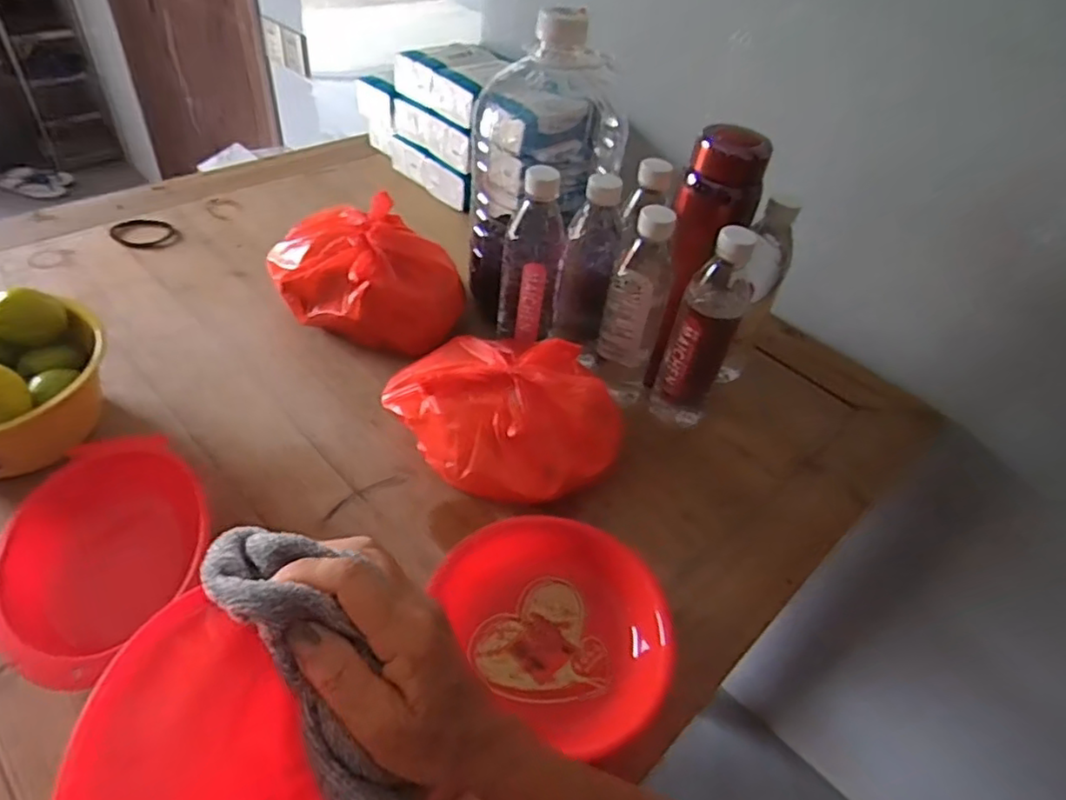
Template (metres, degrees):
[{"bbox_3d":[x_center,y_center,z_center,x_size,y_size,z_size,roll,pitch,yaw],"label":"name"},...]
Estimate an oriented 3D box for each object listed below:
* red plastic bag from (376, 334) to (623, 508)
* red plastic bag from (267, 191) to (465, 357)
[{"bbox_3d":[-0.030,0.007,0.636,0.231,0.092,0.171,9,44,2],"label":"red plastic bag"},{"bbox_3d":[-0.186,-0.137,0.742,0.174,0.114,0.196,-31,55,-33],"label":"red plastic bag"}]

